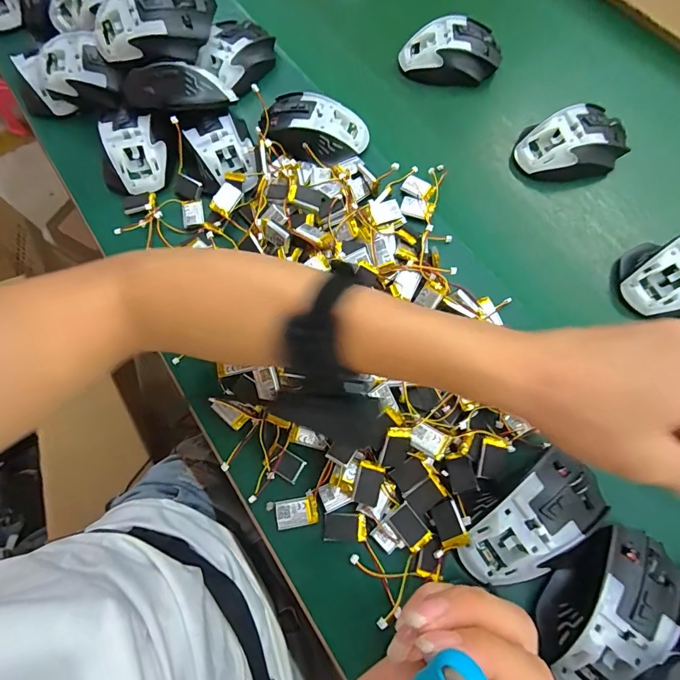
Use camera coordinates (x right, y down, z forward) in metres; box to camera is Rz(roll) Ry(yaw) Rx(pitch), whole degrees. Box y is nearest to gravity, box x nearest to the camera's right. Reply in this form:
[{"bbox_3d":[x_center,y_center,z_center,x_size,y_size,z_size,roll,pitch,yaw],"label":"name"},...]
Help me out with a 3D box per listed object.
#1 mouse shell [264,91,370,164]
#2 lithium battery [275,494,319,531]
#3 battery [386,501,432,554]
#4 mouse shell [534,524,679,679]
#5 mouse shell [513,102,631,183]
[{"bbox_3d":[-0.024,-0.222,0.419,0.103,0.032,0.060,12,71,5],"label":"mouse shell"},{"bbox_3d":[-0.033,0.134,0.312,0.032,0.005,0.020,-10,71,-3],"label":"lithium battery"},{"bbox_3d":[0.052,0.140,0.301,0.020,0.009,0.030,-36,74,-11],"label":"battery"},{"bbox_3d":[0.188,0.186,0.272,0.116,0.034,0.071,-43,75,-13],"label":"mouse shell"},{"bbox_3d":[0.247,-0.205,0.421,0.105,0.039,0.065,-18,71,-5],"label":"mouse shell"}]

